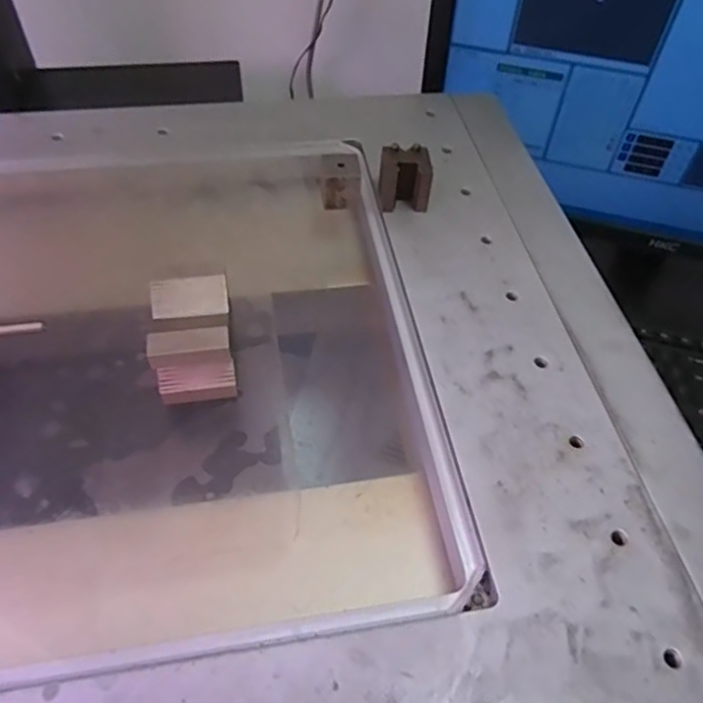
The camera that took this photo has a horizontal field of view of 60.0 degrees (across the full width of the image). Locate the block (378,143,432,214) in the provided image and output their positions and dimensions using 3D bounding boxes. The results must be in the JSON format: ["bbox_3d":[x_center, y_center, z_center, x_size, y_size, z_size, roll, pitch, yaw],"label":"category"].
[{"bbox_3d":[0.036,-0.116,0.410,0.032,0.033,0.029,0,51,-4],"label":"block"}]

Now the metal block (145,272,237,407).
[{"bbox_3d":[-0.079,-0.009,0.307,0.043,0.039,0.055,-6,52,-8],"label":"metal block"}]

